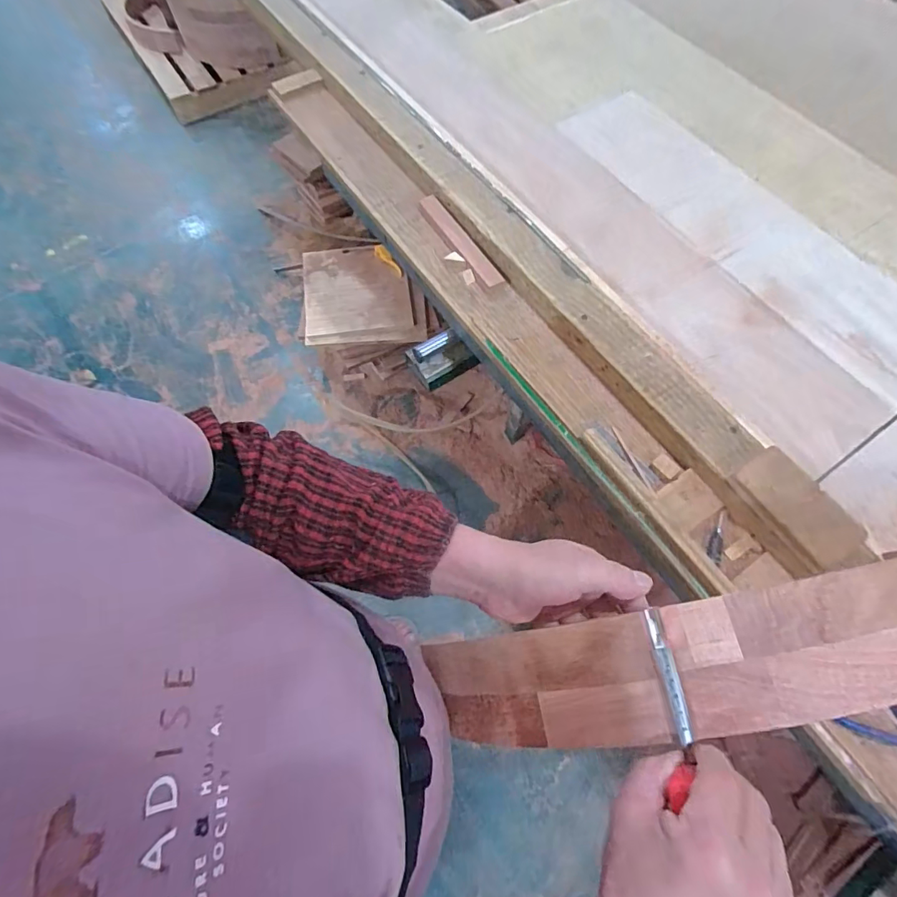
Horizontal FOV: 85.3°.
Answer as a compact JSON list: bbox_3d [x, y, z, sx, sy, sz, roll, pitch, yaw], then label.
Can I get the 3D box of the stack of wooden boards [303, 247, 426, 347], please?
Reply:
[{"bbox_3d":[-0.276,-0.477,1.512,0.325,0.026,0.337,-5,66,-10],"label":"stack of wooden boards"}]

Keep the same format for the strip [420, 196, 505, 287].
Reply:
[{"bbox_3d":[0.020,-0.359,0.842,0.032,0.011,0.214,-37,71,8],"label":"strip"}]

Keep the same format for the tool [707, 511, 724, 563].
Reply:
[{"bbox_3d":[0.350,0.114,0.633,0.014,0.011,0.072,15,76,5],"label":"tool"}]

